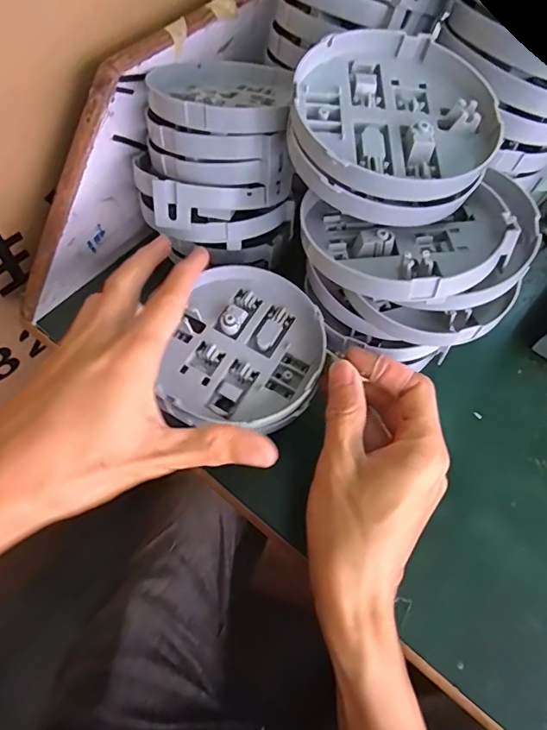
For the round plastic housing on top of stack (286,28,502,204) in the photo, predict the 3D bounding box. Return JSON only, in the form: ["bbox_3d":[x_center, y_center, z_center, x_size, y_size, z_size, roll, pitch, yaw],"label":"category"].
[{"bbox_3d":[0.063,-0.130,0.247,0.103,0.024,0.104,1,62,-3],"label":"round plastic housing on top of stack"}]

